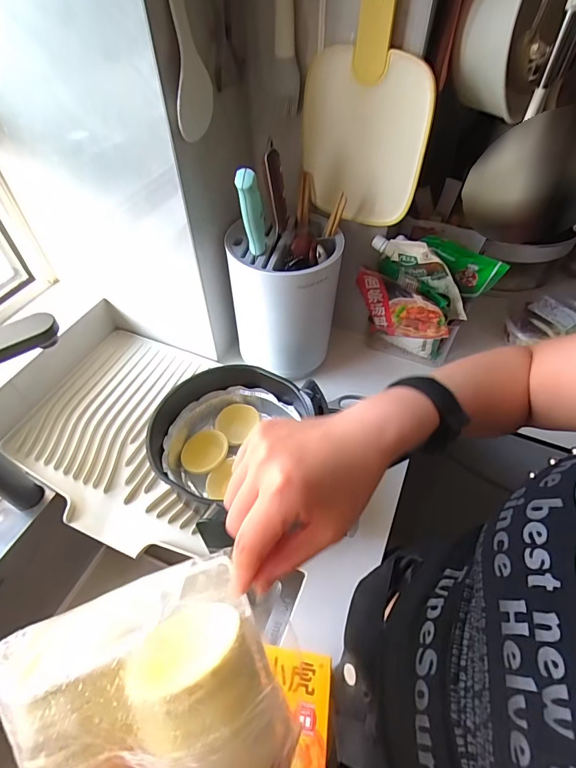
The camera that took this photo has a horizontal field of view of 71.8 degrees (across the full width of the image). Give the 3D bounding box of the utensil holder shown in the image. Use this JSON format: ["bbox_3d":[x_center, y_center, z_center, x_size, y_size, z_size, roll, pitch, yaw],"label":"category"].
[{"bbox_3d":[-0.005,-0.142,0.655,0.157,0.220,0.148,-1,51,-1],"label":"utensil holder"}]

